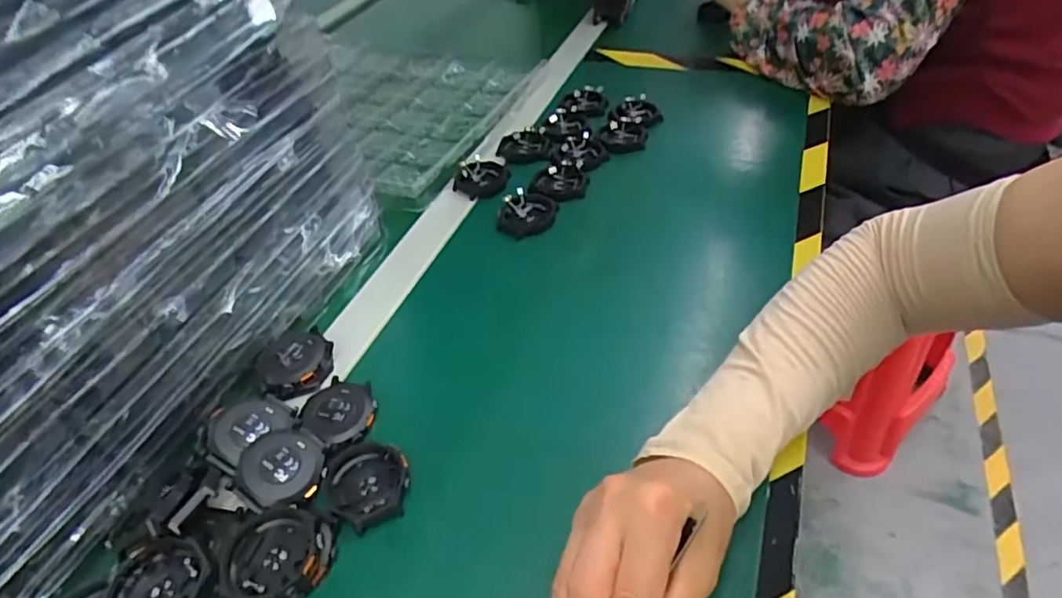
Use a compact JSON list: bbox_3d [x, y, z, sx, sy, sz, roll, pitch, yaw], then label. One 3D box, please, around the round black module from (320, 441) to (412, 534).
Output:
[{"bbox_3d":[-0.099,0.110,0.364,0.054,0.012,0.052,-4,43,4],"label":"round black module"}]

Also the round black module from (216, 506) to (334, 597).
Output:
[{"bbox_3d":[-0.137,0.137,0.327,0.051,0.015,0.053,-4,43,4],"label":"round black module"}]

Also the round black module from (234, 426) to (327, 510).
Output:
[{"bbox_3d":[-0.148,0.100,0.362,0.047,0.013,0.046,-4,43,4],"label":"round black module"}]

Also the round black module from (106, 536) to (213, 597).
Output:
[{"bbox_3d":[-0.191,0.150,0.317,0.048,0.019,0.048,-4,43,4],"label":"round black module"}]

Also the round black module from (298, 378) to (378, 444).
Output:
[{"bbox_3d":[-0.124,0.070,0.396,0.046,0.010,0.049,-4,43,4],"label":"round black module"}]

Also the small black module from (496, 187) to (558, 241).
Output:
[{"bbox_3d":[-0.004,-0.076,0.543,0.050,0.017,0.046,-36,50,-28],"label":"small black module"}]

